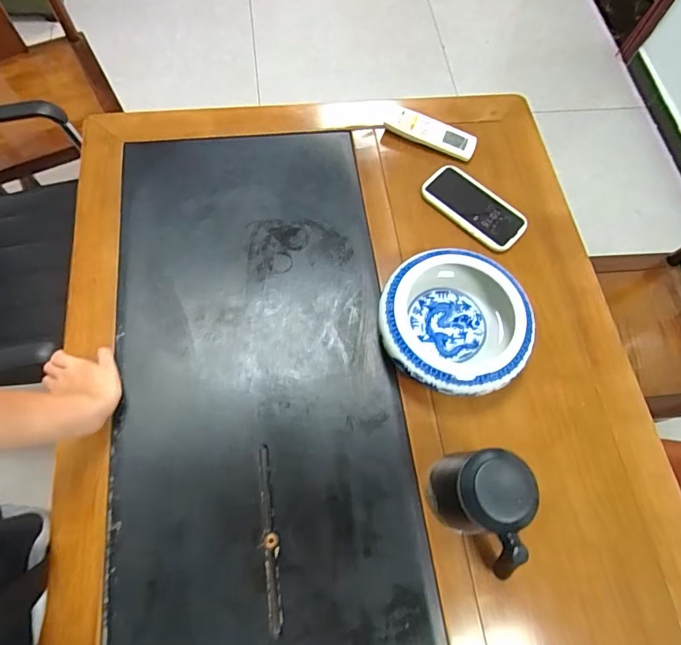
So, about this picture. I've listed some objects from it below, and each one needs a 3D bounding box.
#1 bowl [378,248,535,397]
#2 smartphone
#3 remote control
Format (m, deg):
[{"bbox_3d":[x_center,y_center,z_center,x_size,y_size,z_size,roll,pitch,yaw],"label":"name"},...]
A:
[{"bbox_3d":[0.147,0.005,0.591,0.189,0.068,0.186,1,69,-2],"label":"bowl"},{"bbox_3d":[0.204,-0.177,0.687,0.160,0.013,0.080,41,73,13],"label":"smartphone"},{"bbox_3d":[0.147,-0.311,0.731,0.151,0.024,0.048,26,70,8],"label":"remote control"}]

